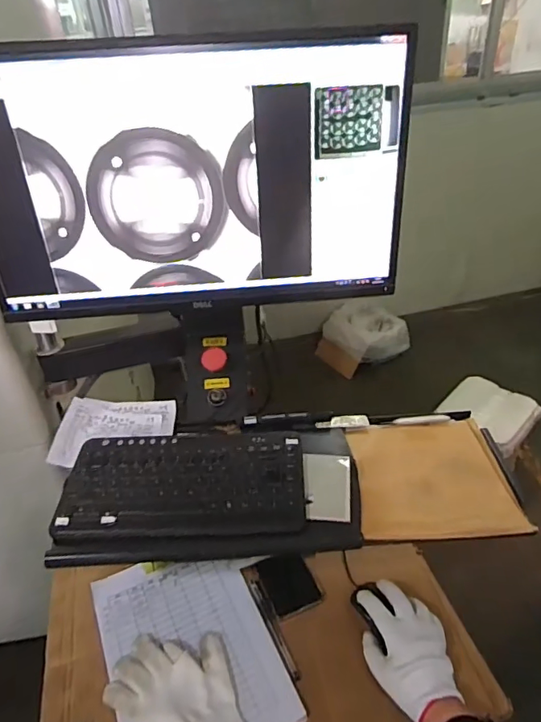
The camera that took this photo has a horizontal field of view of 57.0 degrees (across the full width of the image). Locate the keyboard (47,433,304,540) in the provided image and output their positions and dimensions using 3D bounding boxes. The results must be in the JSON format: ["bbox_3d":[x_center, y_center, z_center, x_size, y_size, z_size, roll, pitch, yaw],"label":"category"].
[{"bbox_3d":[-0.115,0.160,0.671,0.314,0.027,0.155,-4,36,1],"label":"keyboard"}]

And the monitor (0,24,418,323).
[{"bbox_3d":[-0.104,-0.221,0.640,0.549,0.313,0.067,-6,36,-2],"label":"monitor"}]

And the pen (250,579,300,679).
[{"bbox_3d":[0.006,0.369,0.695,0.017,0.013,0.141,-18,38,-18],"label":"pen"}]

